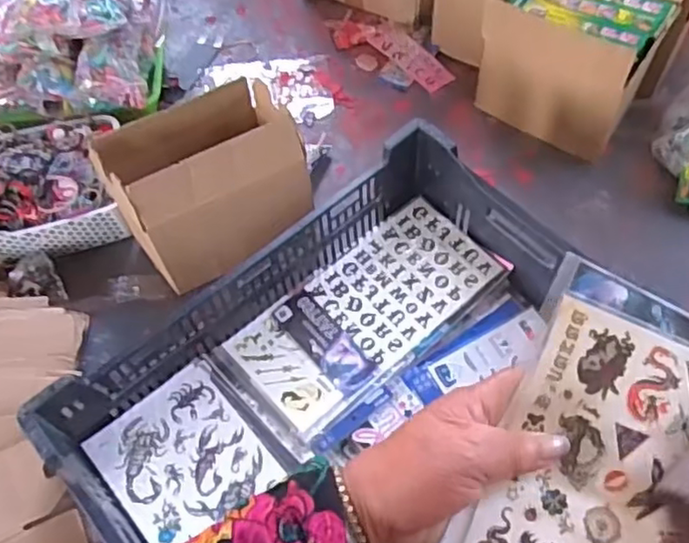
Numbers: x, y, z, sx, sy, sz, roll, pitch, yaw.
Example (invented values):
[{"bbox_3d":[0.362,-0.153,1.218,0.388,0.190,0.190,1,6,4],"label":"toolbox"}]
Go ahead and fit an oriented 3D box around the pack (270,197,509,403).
[{"bbox_3d":[0.062,0.029,0.877,0.276,0.015,0.181,-36,58,-18],"label":"pack"}]

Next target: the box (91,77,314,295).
[{"bbox_3d":[-0.178,-0.120,0.892,0.225,0.183,0.165,-35,57,-17],"label":"box"}]

